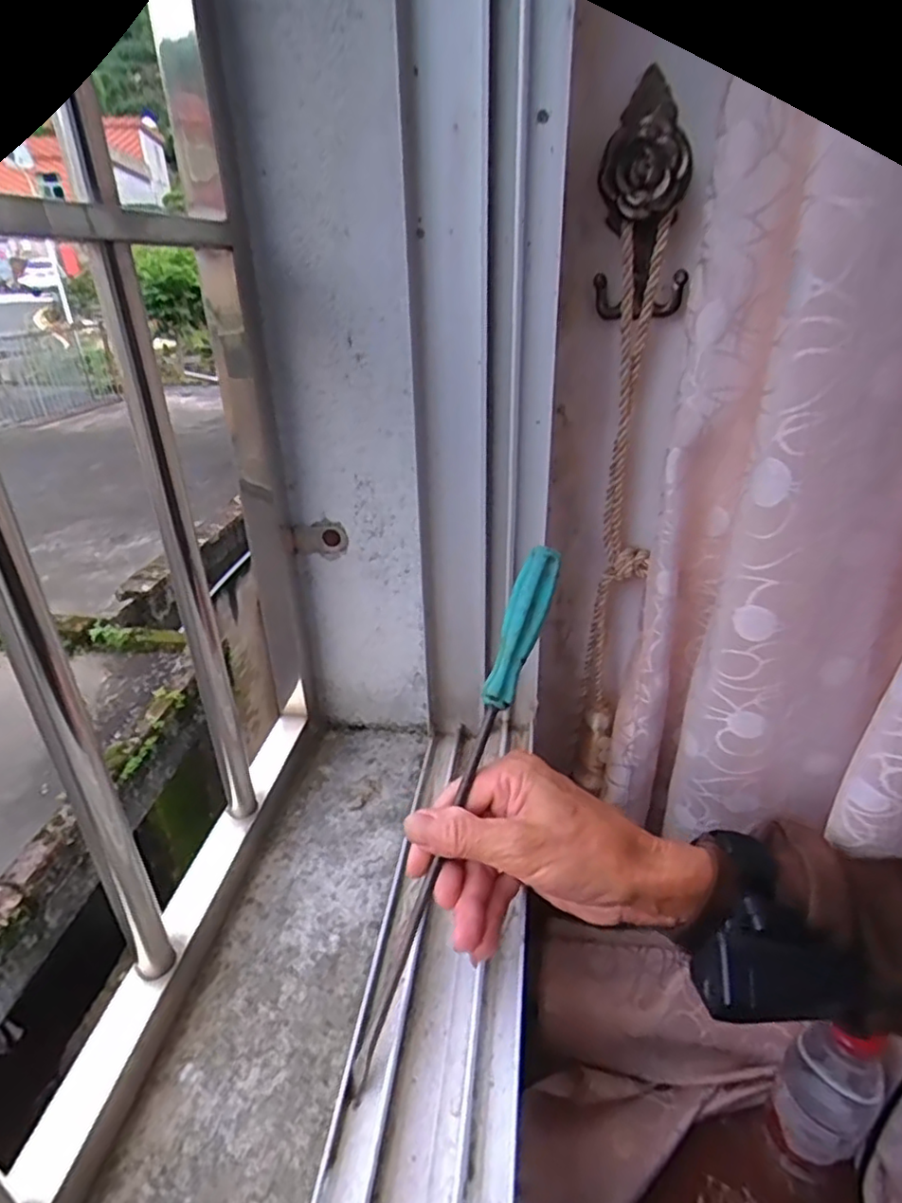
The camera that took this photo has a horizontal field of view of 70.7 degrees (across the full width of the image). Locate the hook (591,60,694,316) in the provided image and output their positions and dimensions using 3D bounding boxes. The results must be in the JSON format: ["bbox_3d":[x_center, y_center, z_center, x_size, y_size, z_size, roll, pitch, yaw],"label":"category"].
[{"bbox_3d":[0.117,-0.240,0.382,0.054,0.122,0.040,7,28,16],"label":"hook"}]

